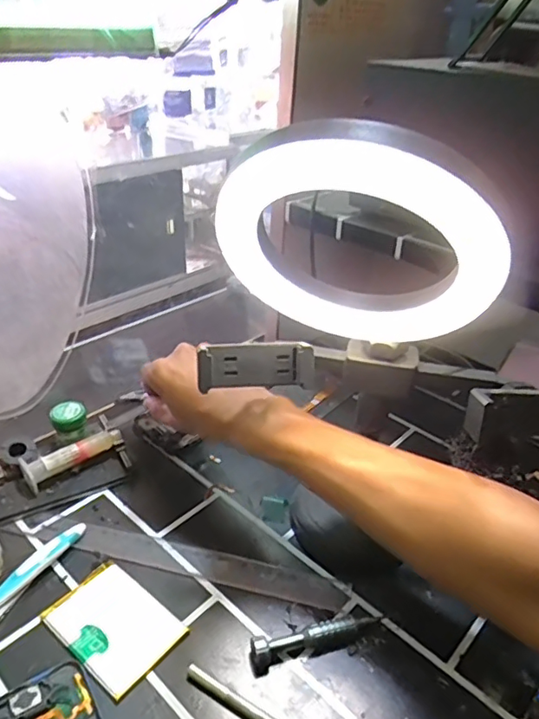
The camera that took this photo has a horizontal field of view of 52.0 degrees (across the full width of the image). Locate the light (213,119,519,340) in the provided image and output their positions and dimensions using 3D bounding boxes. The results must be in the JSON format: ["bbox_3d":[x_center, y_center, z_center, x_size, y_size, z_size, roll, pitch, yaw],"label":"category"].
[{"bbox_3d":[0.044,-0.058,0.290,0.152,0.149,0.015,3,62,34],"label":"light"}]

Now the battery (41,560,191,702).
[{"bbox_3d":[-0.109,0.184,0.386,0.087,0.004,0.061,27,38,31],"label":"battery"}]

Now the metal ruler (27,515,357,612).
[{"bbox_3d":[-0.065,0.157,0.434,0.253,0.007,0.030,10,31,9],"label":"metal ruler"}]

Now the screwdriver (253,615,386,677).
[{"bbox_3d":[0.034,0.190,0.378,0.097,0.015,0.017,-7,34,-18],"label":"screwdriver"}]

